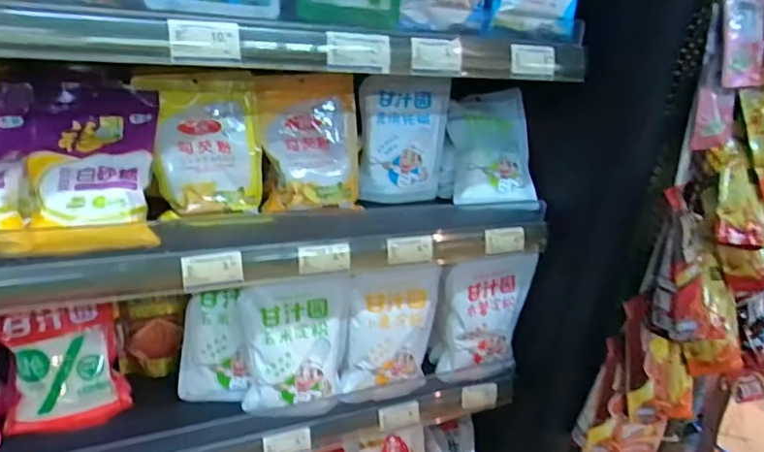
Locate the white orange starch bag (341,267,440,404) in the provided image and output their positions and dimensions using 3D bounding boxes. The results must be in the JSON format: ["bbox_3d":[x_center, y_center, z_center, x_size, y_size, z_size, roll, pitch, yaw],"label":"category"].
[{"bbox_3d":[0.018,0.163,0.812,0.141,0.206,0.033,-4,24,-21],"label":"white orange starch bag"}]

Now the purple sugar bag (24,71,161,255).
[{"bbox_3d":[-0.339,-0.075,0.649,0.134,0.050,0.237,-6,62,-18],"label":"purple sugar bag"}]

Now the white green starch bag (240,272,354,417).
[{"bbox_3d":[-0.120,0.171,0.761,0.147,0.197,0.049,0,23,-14],"label":"white green starch bag"}]

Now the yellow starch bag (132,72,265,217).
[{"bbox_3d":[-0.223,-0.107,0.698,0.135,0.187,0.030,-9,-5,-22],"label":"yellow starch bag"}]

